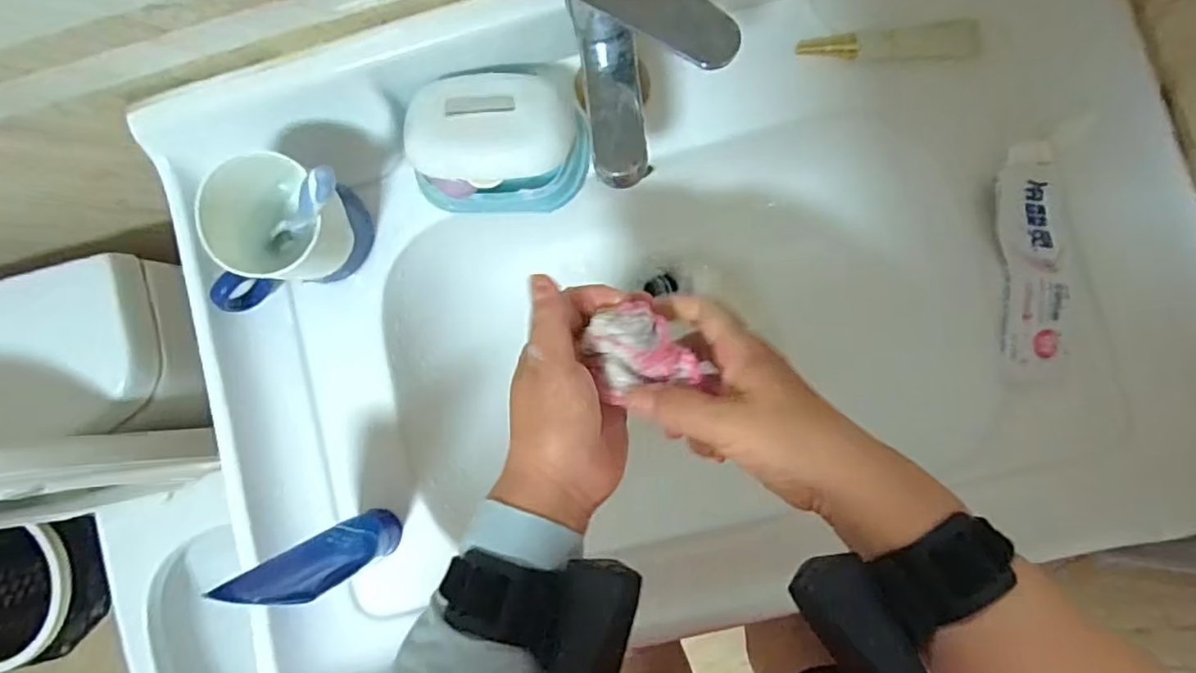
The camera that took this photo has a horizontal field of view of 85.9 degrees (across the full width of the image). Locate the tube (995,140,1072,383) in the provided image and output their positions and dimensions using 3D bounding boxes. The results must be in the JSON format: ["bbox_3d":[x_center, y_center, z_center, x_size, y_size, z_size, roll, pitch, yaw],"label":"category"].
[{"bbox_3d":[0.317,-0.052,0.468,0.047,0.025,0.168,-5,86,5],"label":"tube"}]

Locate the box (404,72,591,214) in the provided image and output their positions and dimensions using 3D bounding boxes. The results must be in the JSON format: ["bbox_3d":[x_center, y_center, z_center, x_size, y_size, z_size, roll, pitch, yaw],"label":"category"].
[{"bbox_3d":[-0.073,-0.143,0.487,0.128,0.060,0.089,3,86,5],"label":"box"}]

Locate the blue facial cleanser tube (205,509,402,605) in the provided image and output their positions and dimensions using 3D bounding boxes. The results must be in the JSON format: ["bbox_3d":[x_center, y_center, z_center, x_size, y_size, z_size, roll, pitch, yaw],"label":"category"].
[{"bbox_3d":[-0.177,0.143,0.426,0.048,0.150,0.026,17,88,6],"label":"blue facial cleanser tube"}]

